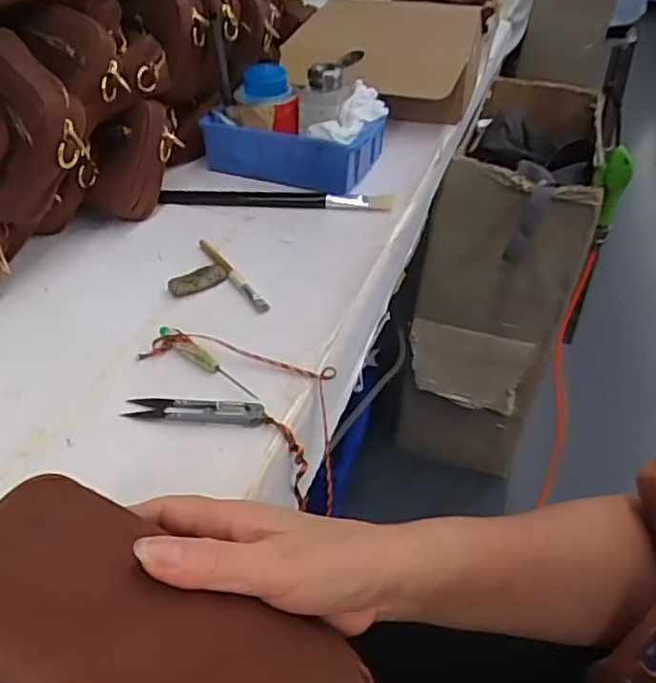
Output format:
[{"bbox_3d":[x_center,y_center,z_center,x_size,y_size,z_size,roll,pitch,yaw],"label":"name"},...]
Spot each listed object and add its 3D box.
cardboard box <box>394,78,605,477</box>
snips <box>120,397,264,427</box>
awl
[{"bbox_3d":[0.352,-0.106,1.250,0.236,0.644,0.475,18,43,17],"label":"cardboard box"},{"bbox_3d":[-0.096,0.048,0.448,0.100,0.007,0.023,6,41,6],"label":"snips"},{"bbox_3d":[-0.096,0.015,0.482,0.113,0.008,0.014,31,49,30],"label":"awl"}]

